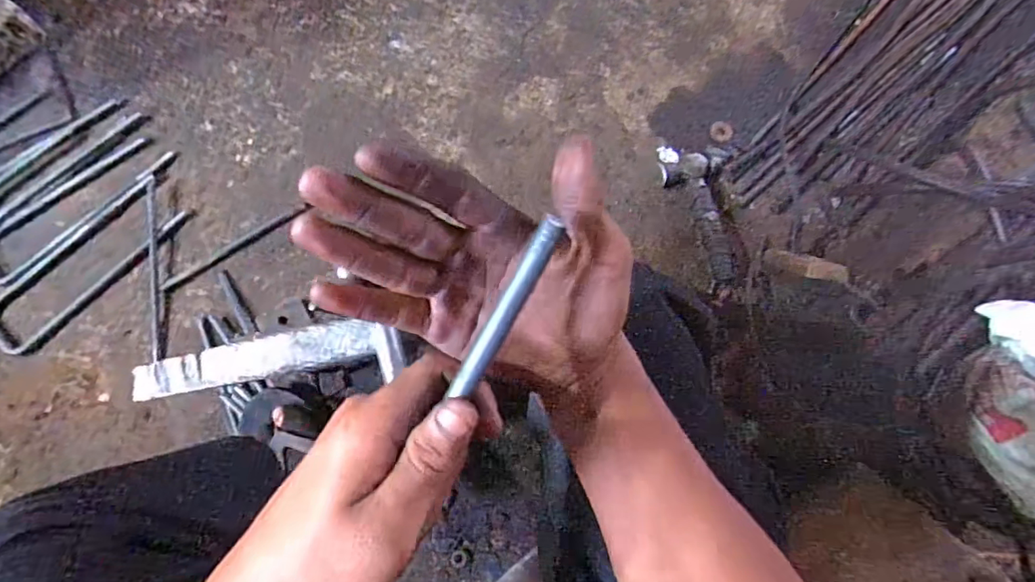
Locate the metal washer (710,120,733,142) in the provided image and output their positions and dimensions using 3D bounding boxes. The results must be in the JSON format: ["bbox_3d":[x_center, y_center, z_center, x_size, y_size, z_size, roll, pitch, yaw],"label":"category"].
[{"bbox_3d":[0.369,-0.287,0.933,0.038,0.008,0.047,23,80,4],"label":"metal washer"}]

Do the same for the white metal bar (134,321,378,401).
[{"bbox_3d":[-0.258,0.067,0.513,0.231,0.010,0.041,-13,80,-3],"label":"white metal bar"}]

